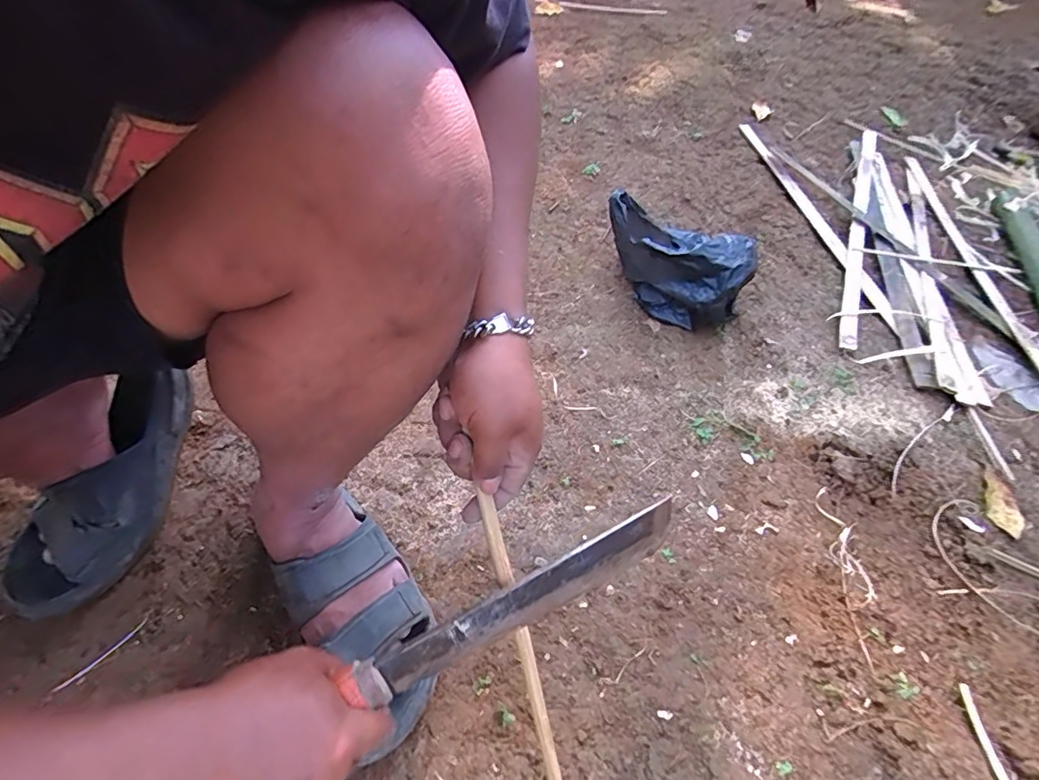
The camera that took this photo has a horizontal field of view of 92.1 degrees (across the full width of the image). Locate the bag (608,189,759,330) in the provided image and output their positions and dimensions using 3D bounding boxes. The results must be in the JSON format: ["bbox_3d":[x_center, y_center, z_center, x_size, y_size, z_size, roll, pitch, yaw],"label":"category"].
[{"bbox_3d":[0.236,-0.199,0.763,0.145,0.118,0.209,-17,56,-16],"label":"bag"}]

